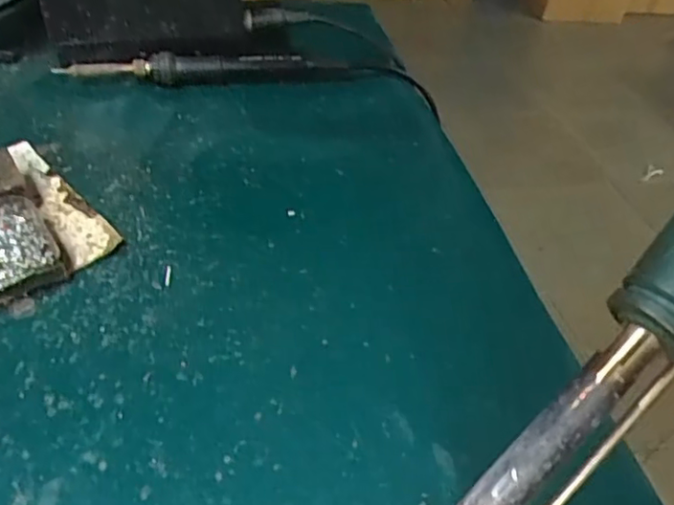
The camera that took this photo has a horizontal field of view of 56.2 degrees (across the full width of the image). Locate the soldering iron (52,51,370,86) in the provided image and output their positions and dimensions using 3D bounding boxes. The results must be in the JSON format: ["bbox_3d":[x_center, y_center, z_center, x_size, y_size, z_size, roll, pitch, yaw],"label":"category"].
[{"bbox_3d":[-0.093,-0.143,0.487,0.223,0.020,0.016,-3,43,-12],"label":"soldering iron"}]

